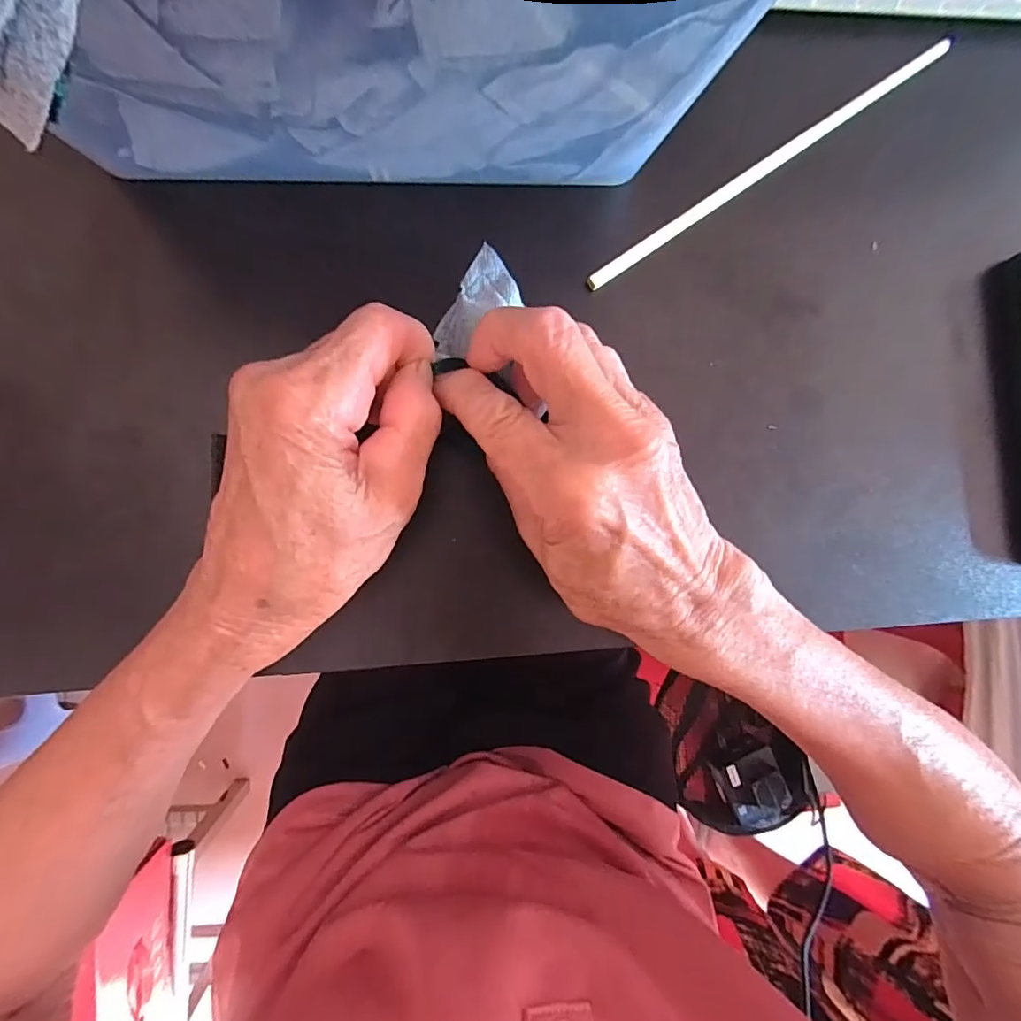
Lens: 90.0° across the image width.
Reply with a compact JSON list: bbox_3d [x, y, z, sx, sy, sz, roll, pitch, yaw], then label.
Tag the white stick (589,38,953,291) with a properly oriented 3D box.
[{"bbox_3d":[0.130,-0.173,0.253,0.225,0.006,0.008,-35,92,-6],"label":"white stick"}]

